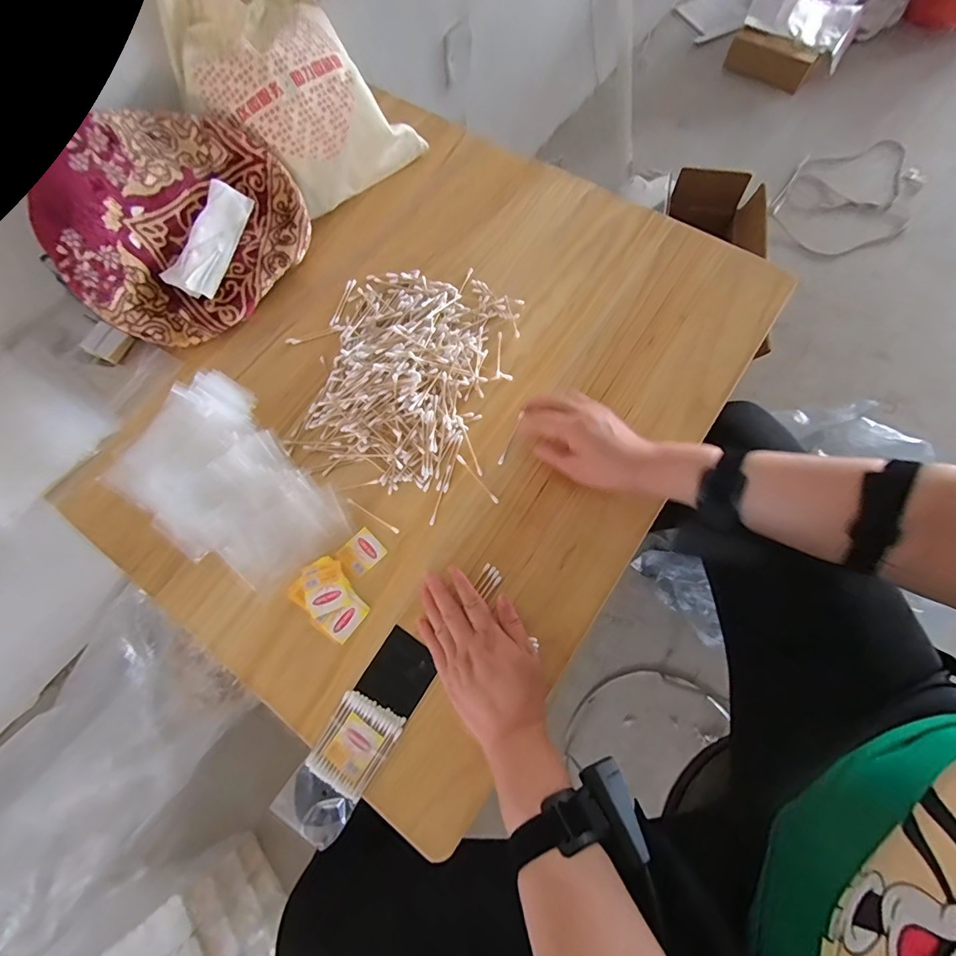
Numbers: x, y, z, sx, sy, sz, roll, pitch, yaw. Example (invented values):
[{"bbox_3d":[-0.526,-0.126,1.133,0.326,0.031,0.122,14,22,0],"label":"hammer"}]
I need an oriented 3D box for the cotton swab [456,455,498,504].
[{"bbox_3d":[-0.001,0.001,0.507,0.006,0.004,0.073,-38,75,-10],"label":"cotton swab"}]

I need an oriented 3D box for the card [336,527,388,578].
[{"bbox_3d":[-0.127,0.082,0.486,0.044,0.004,0.038,-42,79,-19],"label":"card"}]

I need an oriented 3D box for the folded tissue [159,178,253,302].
[{"bbox_3d":[-0.332,-0.297,0.560,0.017,0.052,0.144,14,79,52],"label":"folded tissue"}]

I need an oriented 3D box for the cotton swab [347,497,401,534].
[{"bbox_3d":[-0.117,0.042,0.498,0.070,0.004,0.005,31,75,11],"label":"cotton swab"}]

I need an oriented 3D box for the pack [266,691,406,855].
[{"bbox_3d":[-0.130,0.270,0.418,0.065,0.017,0.126,32,75,11],"label":"pack"}]

